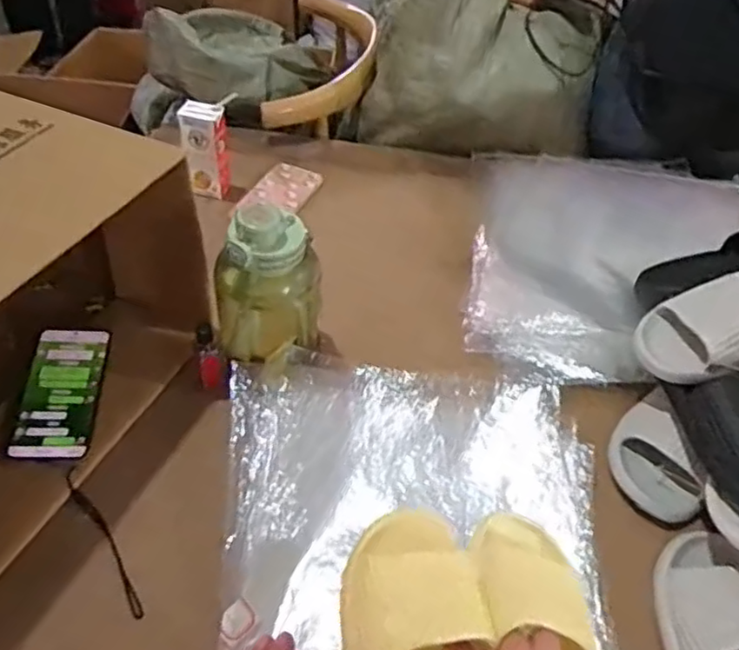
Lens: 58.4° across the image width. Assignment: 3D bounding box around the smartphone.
[{"bbox_3d":[-0.318,0.066,0.687,0.071,0.007,0.156,9,49,-19],"label":"smartphone"}]

